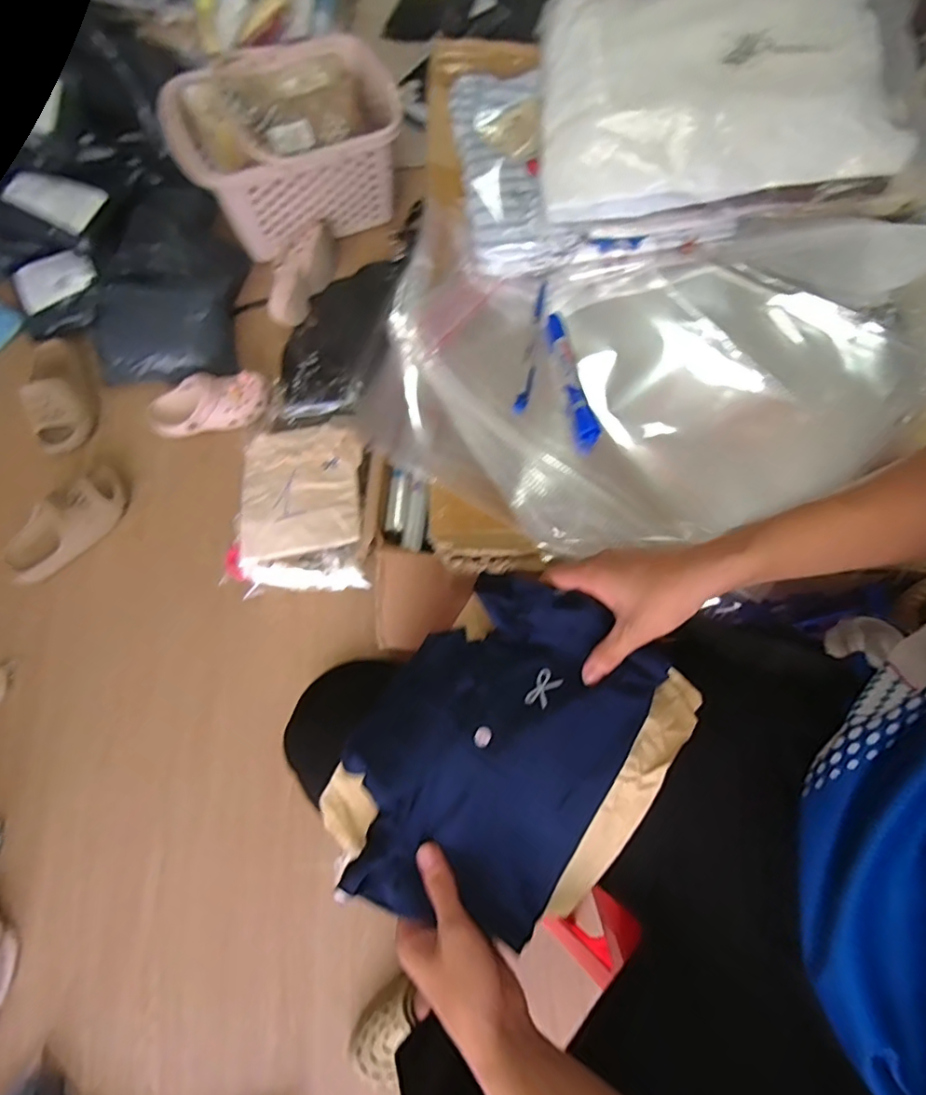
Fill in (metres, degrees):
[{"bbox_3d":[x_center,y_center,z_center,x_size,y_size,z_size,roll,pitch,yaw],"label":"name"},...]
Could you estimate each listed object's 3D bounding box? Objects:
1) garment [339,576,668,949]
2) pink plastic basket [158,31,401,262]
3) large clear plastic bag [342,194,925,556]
[{"bbox_3d":[0.020,0.155,0.431,0.180,0.040,0.250,30,75,7],"label":"garment"},{"bbox_3d":[-0.340,-0.825,1.160,0.459,0.205,0.275,-24,75,-8],"label":"pink plastic basket"},{"bbox_3d":[0.171,-0.146,0.489,0.488,0.107,0.302,12,73,2],"label":"large clear plastic bag"}]

